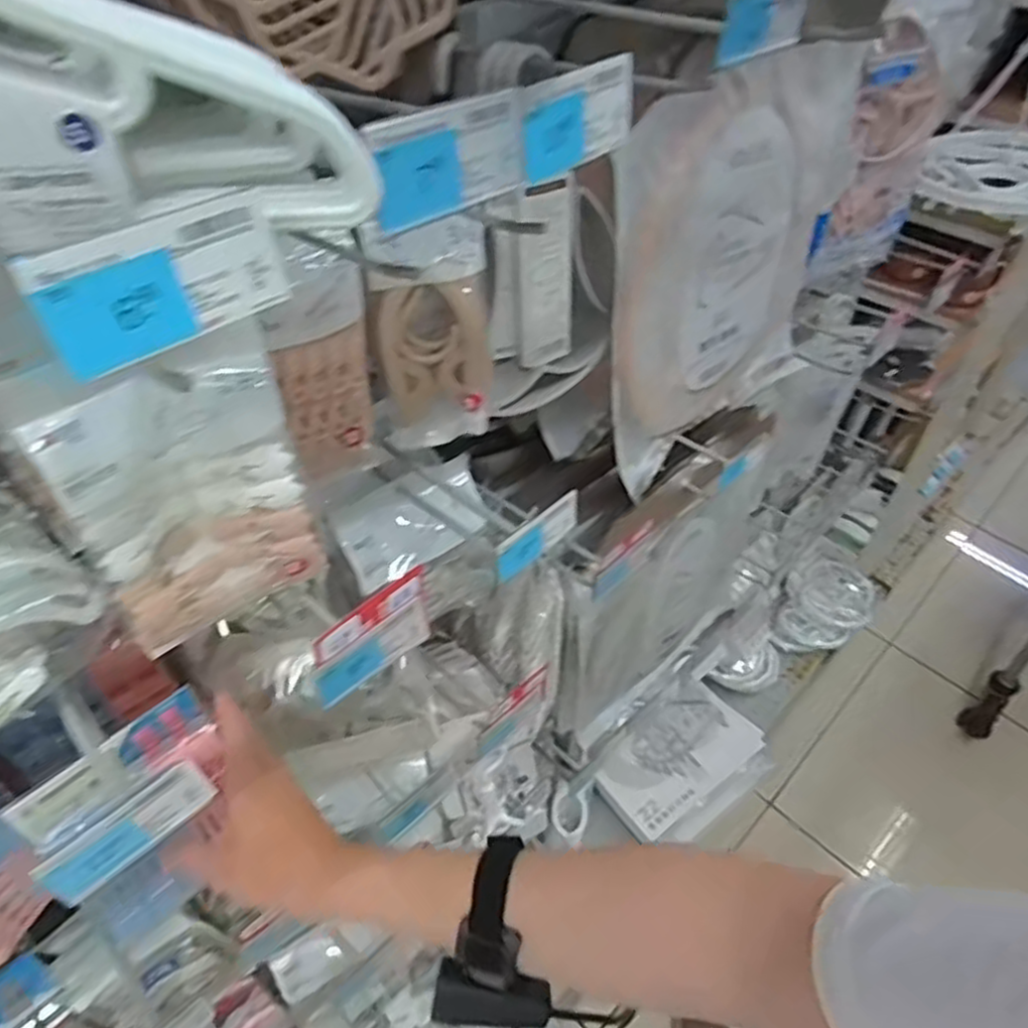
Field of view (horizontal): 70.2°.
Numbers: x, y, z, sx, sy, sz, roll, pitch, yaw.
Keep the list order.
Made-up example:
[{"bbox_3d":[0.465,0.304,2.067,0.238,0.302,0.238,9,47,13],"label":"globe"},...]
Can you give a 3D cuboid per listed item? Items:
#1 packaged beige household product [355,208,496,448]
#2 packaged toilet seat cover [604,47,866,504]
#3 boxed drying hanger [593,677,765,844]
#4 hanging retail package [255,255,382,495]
[{"bbox_3d":[-0.057,-0.123,0.517,0.080,0.173,0.035,-6,47,-9],"label":"packaged beige household product"},{"bbox_3d":[0.234,-0.269,0.781,0.081,0.375,0.416,29,52,23],"label":"packaged toilet seat cover"},{"bbox_3d":[0.333,0.477,1.489,0.368,0.059,0.208,-28,77,-26],"label":"boxed drying hanger"},{"bbox_3d":[-0.125,-0.089,0.483,0.068,0.144,0.032,-33,56,-30],"label":"hanging retail package"}]

